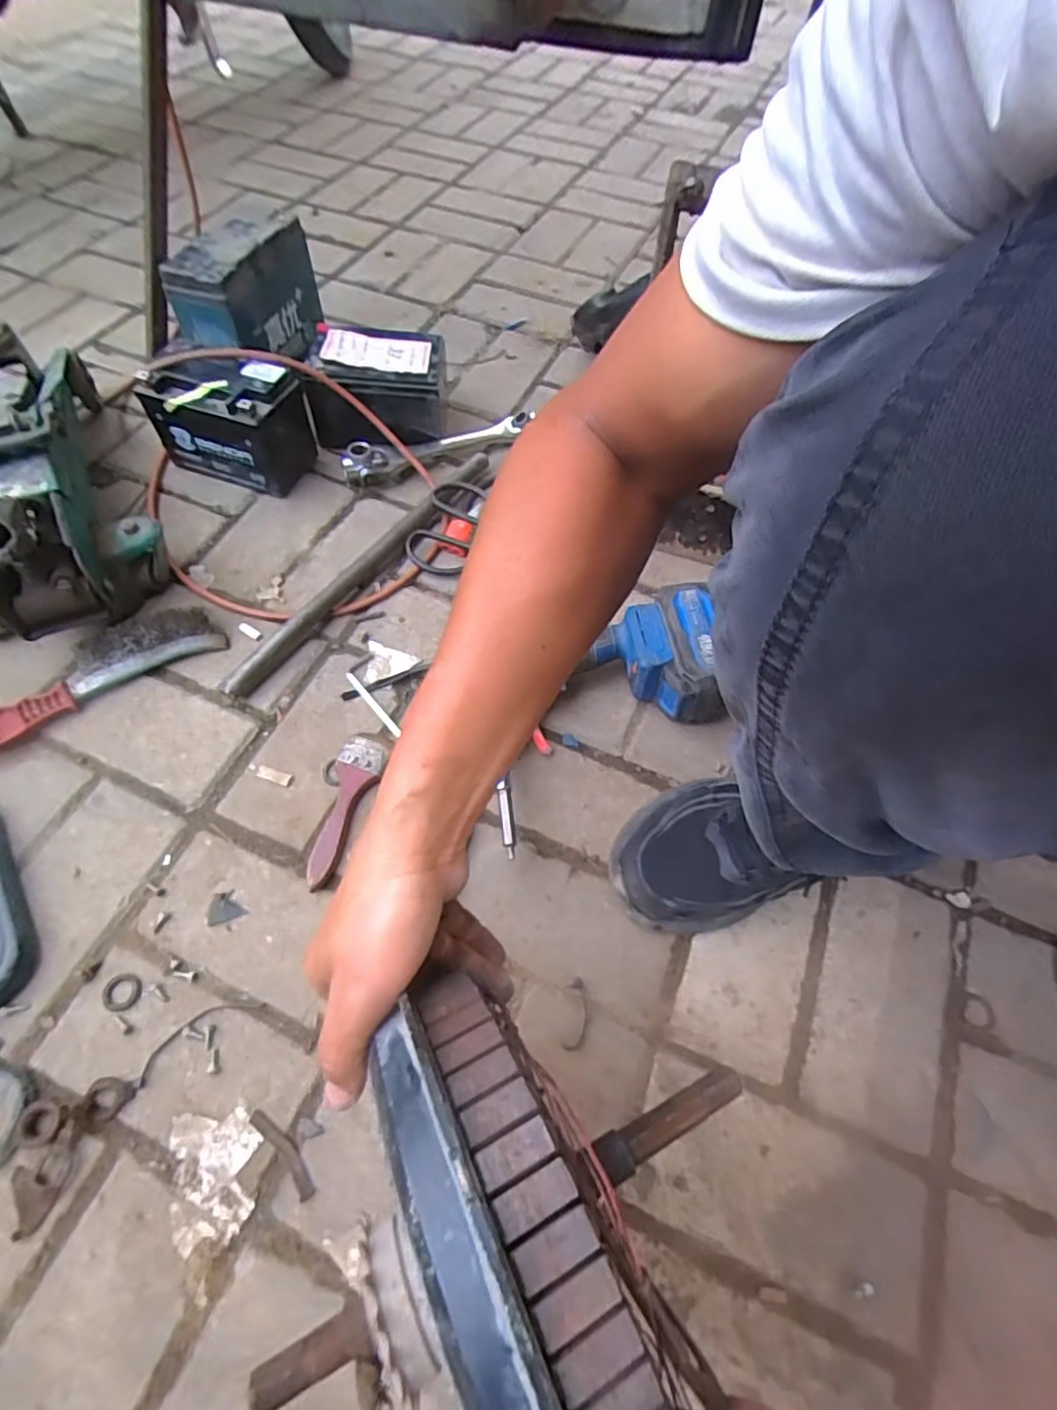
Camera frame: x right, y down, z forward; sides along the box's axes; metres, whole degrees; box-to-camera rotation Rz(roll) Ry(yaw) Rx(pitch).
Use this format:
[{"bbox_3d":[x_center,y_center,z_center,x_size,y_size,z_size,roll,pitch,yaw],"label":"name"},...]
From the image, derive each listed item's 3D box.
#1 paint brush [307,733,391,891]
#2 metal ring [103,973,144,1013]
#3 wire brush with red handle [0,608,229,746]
[{"bbox_3d":[-0.157,0.085,0.518,0.039,0.019,0.132,17,60,7],"label":"paint brush"},{"bbox_3d":[-0.294,0.208,0.450,0.026,0.004,0.025,1,59,-2],"label":"metal ring"},{"bbox_3d":[-0.398,-0.029,0.563,0.223,0.037,0.046,-30,65,-18],"label":"wire brush with red handle"}]

